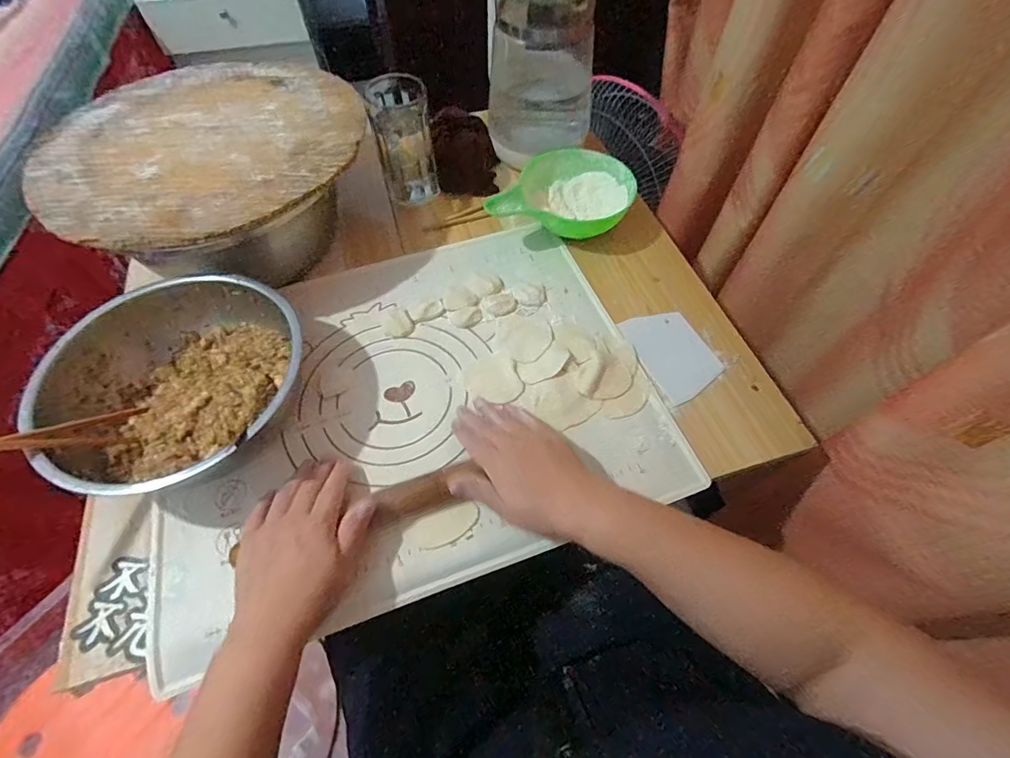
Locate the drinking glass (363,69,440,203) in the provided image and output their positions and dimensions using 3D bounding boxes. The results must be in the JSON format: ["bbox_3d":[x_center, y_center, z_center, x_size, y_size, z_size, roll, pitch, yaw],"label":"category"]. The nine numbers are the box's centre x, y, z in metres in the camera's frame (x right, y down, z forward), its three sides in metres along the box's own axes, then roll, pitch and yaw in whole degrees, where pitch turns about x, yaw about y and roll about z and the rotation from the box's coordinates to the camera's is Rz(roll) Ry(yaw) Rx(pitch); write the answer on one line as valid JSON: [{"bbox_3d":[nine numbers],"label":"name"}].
[{"bbox_3d":[-0.132,-0.312,0.605,0.072,0.144,0.061,-14,61,-9],"label":"drinking glass"}]

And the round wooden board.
[{"bbox_3d":[-0.345,-0.277,0.525,0.348,0.020,0.346,1,59,-1],"label":"round wooden board"}]

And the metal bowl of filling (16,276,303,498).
[{"bbox_3d":[-0.311,0.001,0.449,0.222,0.080,0.215,1,59,-1],"label":"metal bowl of filling"}]

